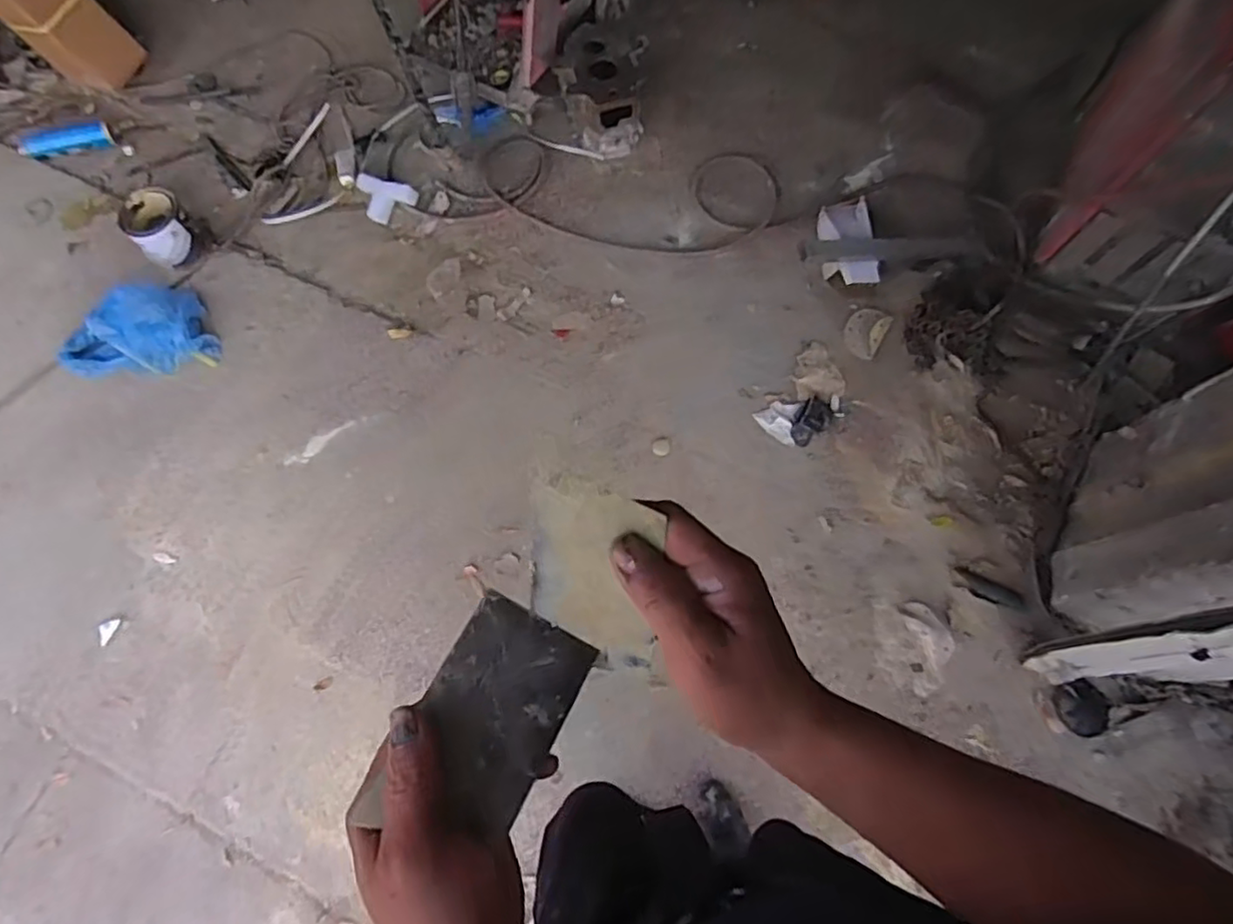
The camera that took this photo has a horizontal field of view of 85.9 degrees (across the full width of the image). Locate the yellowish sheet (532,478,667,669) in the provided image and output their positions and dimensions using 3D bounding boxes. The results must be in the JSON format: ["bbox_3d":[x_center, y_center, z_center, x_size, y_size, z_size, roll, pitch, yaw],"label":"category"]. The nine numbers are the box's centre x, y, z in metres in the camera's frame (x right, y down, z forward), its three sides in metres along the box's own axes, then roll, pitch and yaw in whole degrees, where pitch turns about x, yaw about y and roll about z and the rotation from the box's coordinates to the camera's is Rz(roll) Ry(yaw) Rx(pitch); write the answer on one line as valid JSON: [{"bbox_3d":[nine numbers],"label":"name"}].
[{"bbox_3d":[-0.013,0.065,0.366,0.068,0.005,0.112,9,118,12],"label":"yellowish sheet"}]

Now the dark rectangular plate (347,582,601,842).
[{"bbox_3d":[-0.072,0.142,0.359,0.074,0.008,0.127,30,62,1],"label":"dark rectangular plate"}]

